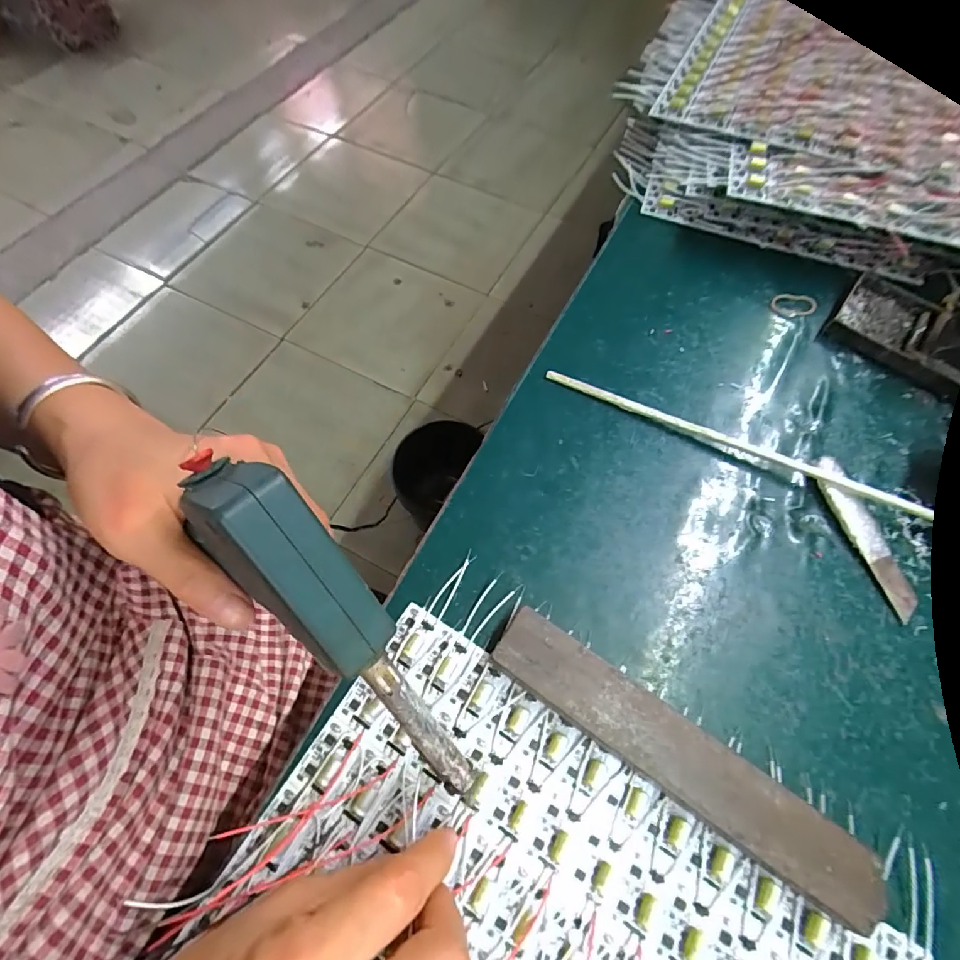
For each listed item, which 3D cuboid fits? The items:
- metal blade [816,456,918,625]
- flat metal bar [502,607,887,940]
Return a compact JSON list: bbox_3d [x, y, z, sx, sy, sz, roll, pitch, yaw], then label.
[{"bbox_3d":[0.239,0.033,0.297,0.022,0.011,0.101,-16,67,-9],"label":"metal blade"},{"bbox_3d":[0.096,0.134,0.237,0.196,0.005,0.036,33,64,12],"label":"flat metal bar"}]

